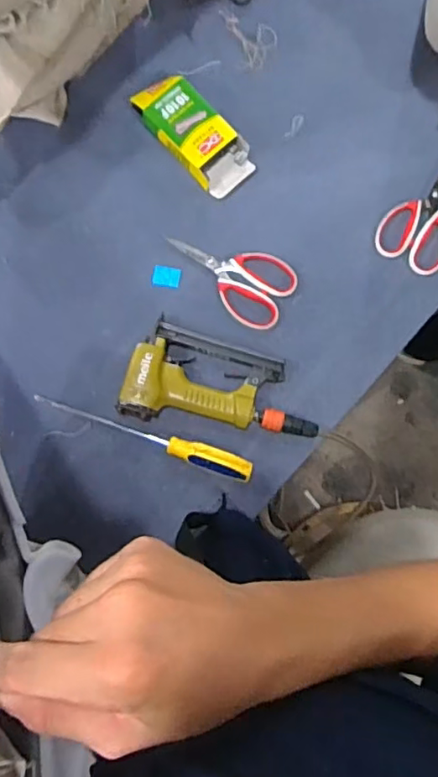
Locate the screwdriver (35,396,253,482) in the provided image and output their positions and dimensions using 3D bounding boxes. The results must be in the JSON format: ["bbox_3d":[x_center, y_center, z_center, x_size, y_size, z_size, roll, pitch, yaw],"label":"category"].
[{"bbox_3d":[-0.099,0.062,0.749,0.294,0.034,0.029,19,82,-2],"label":"screwdriver"}]

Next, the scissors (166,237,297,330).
[{"bbox_3d":[0.015,-0.158,0.784,0.176,0.011,0.099,30,82,-1],"label":"scissors"}]

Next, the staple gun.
[{"bbox_3d":[0.007,0.002,0.755,0.247,0.036,0.129,17,83,-3],"label":"staple gun"}]

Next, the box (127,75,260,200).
[{"bbox_3d":[-0.033,-0.352,0.789,0.180,0.035,0.086,45,82,1],"label":"box"}]

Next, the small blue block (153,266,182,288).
[{"bbox_3d":[-0.072,-0.153,0.784,0.037,0.004,0.028,10,83,-3],"label":"small blue block"}]

